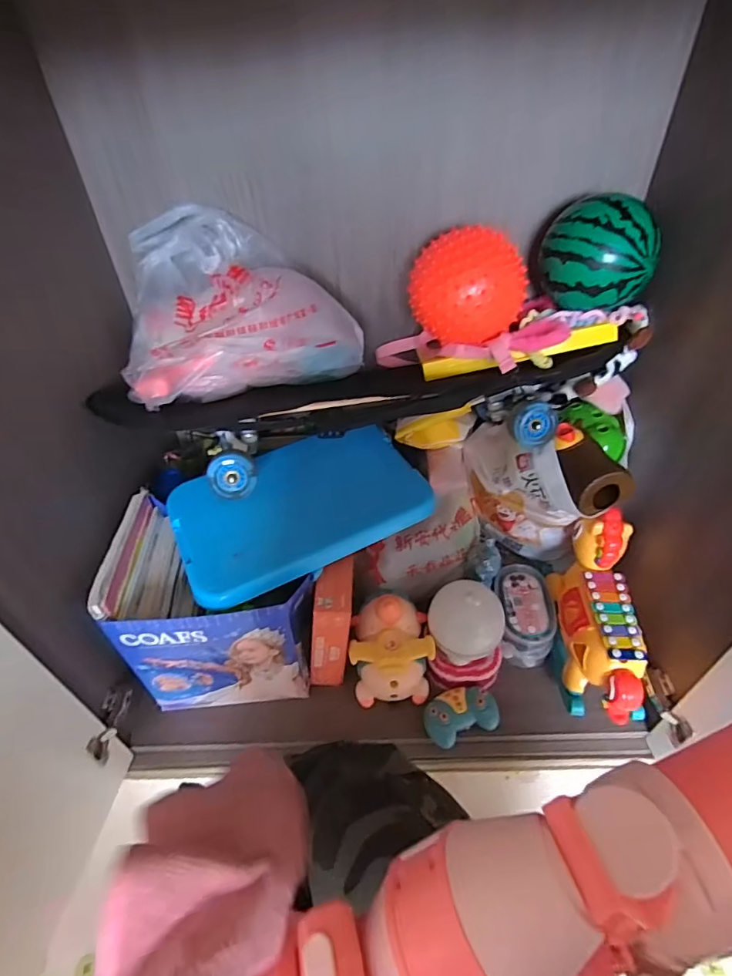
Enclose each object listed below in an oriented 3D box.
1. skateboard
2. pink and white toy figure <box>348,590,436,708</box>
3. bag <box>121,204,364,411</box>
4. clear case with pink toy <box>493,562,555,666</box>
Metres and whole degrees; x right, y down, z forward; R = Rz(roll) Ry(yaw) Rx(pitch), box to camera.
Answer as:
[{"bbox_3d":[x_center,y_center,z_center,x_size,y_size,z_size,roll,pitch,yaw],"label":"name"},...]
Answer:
[{"bbox_3d":[-0.004,-0.144,0.759,0.727,0.129,0.249,-9,44,-7],"label":"skateboard"},{"bbox_3d":[0.041,0.247,0.786,0.125,0.109,0.150,-1,43,1],"label":"pink and white toy figure"},{"bbox_3d":[-0.182,-0.258,0.718,0.317,0.218,0.223,-14,44,-12],"label":"bag"},{"bbox_3d":[0.275,0.218,0.854,0.091,0.081,0.146,3,43,6],"label":"clear case with pink toy"}]

